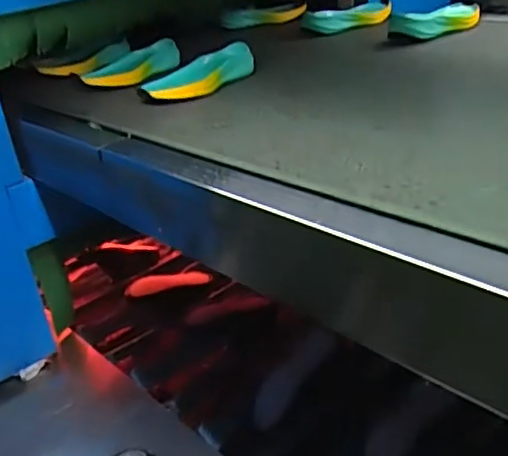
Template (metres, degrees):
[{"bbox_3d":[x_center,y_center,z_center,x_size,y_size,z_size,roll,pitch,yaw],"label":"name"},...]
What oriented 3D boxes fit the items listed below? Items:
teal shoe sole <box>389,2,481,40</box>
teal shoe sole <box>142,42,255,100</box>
[{"bbox_3d":[0.335,-0.363,1.085,0.222,0.038,0.078,-22,30,-26],"label":"teal shoe sole"},{"bbox_3d":[-0.076,-0.230,0.917,0.078,0.033,0.190,12,33,33],"label":"teal shoe sole"}]

